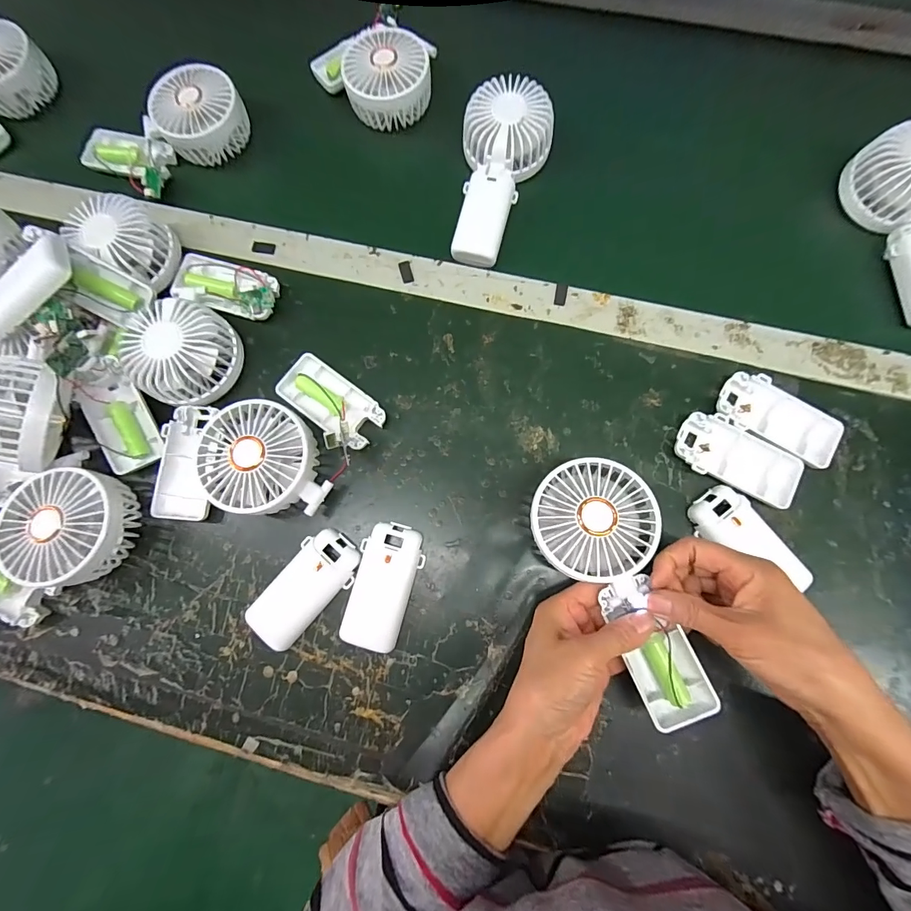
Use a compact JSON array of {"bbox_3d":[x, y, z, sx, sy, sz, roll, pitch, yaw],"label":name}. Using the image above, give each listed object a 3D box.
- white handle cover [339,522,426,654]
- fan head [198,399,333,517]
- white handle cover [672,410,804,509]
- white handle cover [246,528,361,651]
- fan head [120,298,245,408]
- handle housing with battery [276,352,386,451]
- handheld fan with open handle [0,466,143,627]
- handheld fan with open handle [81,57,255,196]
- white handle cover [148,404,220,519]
[{"bbox_3d":[-0.057,0.101,0.312,0.046,0.016,0.093,13,79,5],"label":"white handle cover"},{"bbox_3d":[-0.148,0.008,0.321,0.105,0.045,0.085,28,81,8],"label":"fan head"},{"bbox_3d":[0.227,0.003,0.326,0.095,0.015,0.050,24,80,7],"label":"white handle cover"},{"bbox_3d":[-0.118,0.103,0.314,0.048,0.019,0.095,36,82,9],"label":"white handle cover"},{"bbox_3d":[-0.229,-0.087,0.336,0.082,0.038,0.083,0,78,2],"label":"fan head"},{"bbox_3d":[-0.106,-0.044,0.346,0.093,0.016,0.048,38,82,9],"label":"handle housing with battery"},{"bbox_3d":[-0.329,0.076,0.309,0.162,0.045,0.089,-26,79,-3],"label":"handheld fan with open handle"},{"bbox_3d":[-0.306,-0.342,0.420,0.165,0.065,0.109,-33,79,-4],"label":"handheld fan with open handle"},{"bbox_3d":[-0.224,0.006,0.337,0.039,0.019,0.094,1,78,3],"label":"white handle cover"}]

